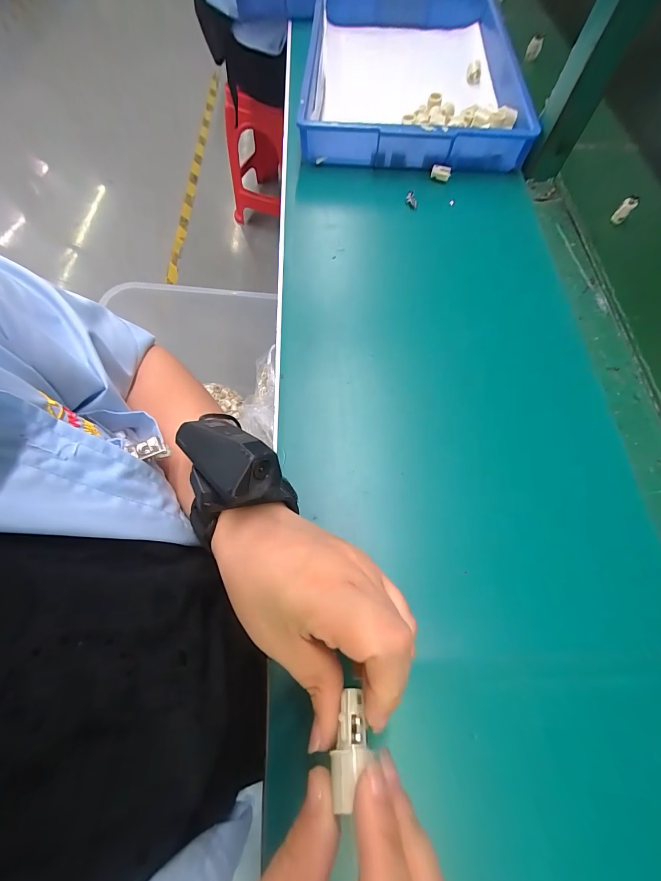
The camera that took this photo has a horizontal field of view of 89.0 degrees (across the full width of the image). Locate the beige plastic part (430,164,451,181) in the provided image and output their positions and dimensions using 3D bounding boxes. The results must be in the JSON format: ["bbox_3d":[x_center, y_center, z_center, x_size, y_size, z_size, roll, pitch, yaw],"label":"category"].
[{"bbox_3d":[0.145,-0.350,0.439,0.025,0.016,0.010,5,68,1],"label":"beige plastic part"}]

